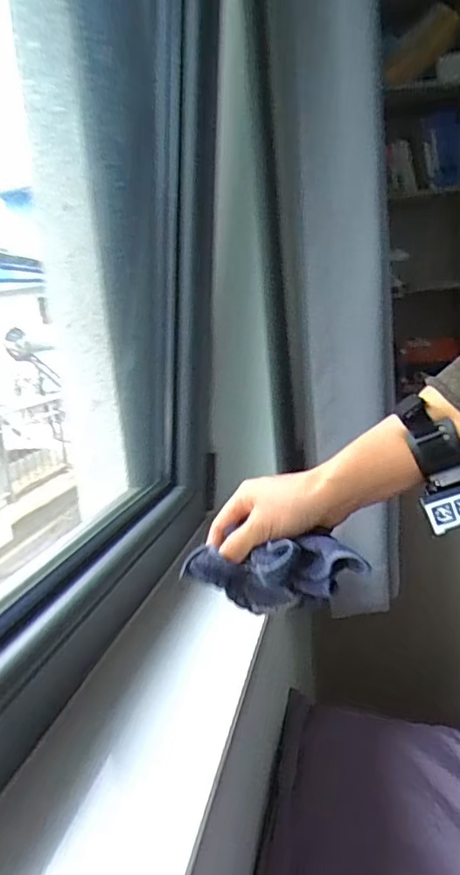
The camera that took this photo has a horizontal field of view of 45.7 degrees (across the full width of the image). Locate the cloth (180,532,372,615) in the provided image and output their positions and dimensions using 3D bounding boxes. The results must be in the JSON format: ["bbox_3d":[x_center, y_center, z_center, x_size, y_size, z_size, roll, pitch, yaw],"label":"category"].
[{"bbox_3d":[0.035,0.117,0.447,0.162,0.069,0.045,-19,3,34],"label":"cloth"}]

